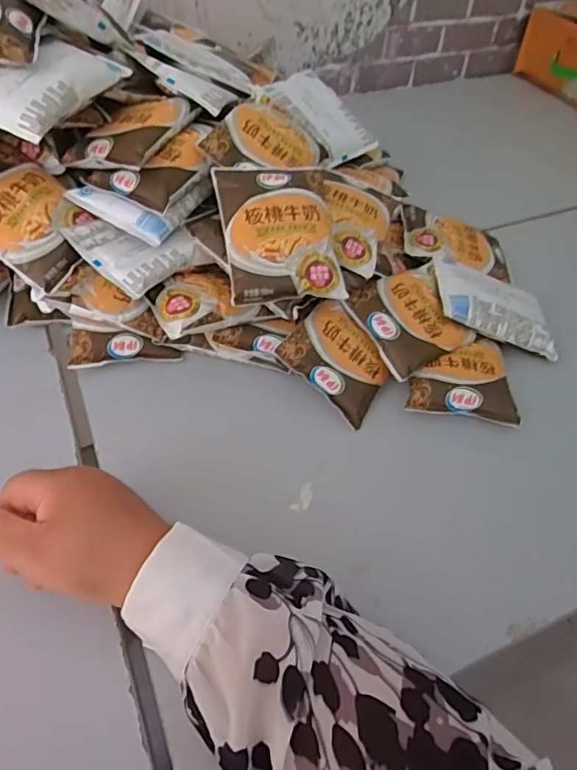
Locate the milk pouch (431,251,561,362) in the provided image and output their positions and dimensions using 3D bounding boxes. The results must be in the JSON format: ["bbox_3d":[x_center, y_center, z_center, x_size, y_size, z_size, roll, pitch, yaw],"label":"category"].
[{"bbox_3d":[0.199,-0.079,0.529,0.122,0.019,0.087,20,51,-6],"label":"milk pouch"}]

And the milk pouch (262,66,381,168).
[{"bbox_3d":[0.040,-0.304,0.617,0.122,0.019,0.077,46,60,3],"label":"milk pouch"}]

